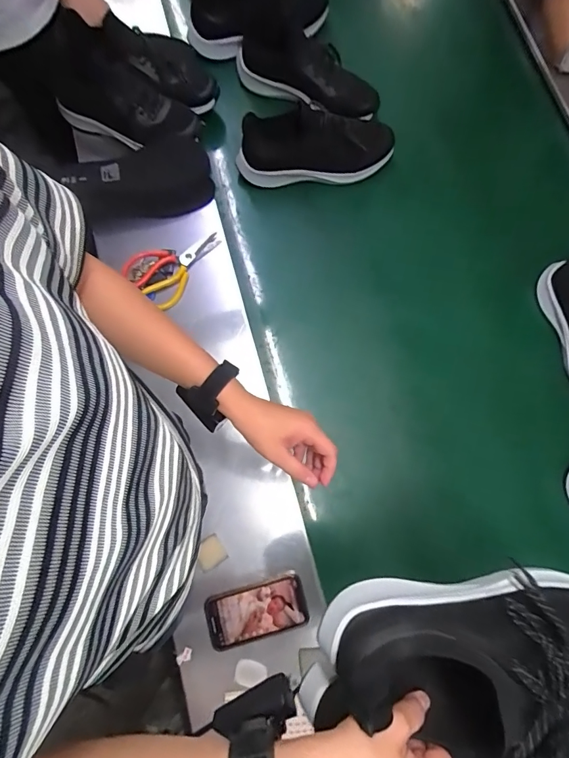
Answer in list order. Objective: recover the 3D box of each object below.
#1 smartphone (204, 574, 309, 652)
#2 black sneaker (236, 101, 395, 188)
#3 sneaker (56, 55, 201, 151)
[{"bbox_3d":[-0.043,0.360,0.639,0.150,0.011,0.077,-14,79,-4],"label":"smartphone"},{"bbox_3d":[0.065,-0.441,0.788,0.306,0.106,0.085,-9,78,-3],"label":"black sneaker"},{"bbox_3d":[-0.298,-0.512,0.772,0.280,0.084,0.101,20,78,3],"label":"sneaker"}]

